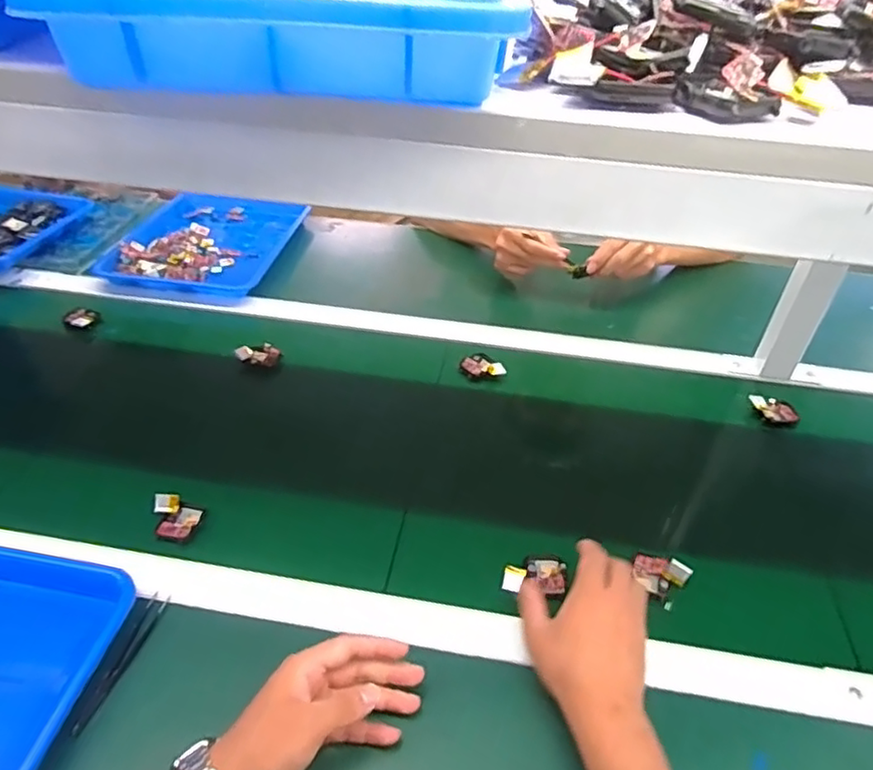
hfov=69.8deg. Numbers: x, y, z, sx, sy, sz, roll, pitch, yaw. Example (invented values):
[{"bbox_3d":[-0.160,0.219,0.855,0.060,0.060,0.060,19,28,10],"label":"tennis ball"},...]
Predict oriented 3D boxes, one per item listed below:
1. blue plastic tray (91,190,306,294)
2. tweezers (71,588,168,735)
[{"bbox_3d":[-0.379,-0.244,1.046,0.266,0.029,0.328,4,41,3],"label":"blue plastic tray"},{"bbox_3d":[-0.254,0.223,0.508,0.013,0.011,0.115,10,41,9],"label":"tweezers"}]

